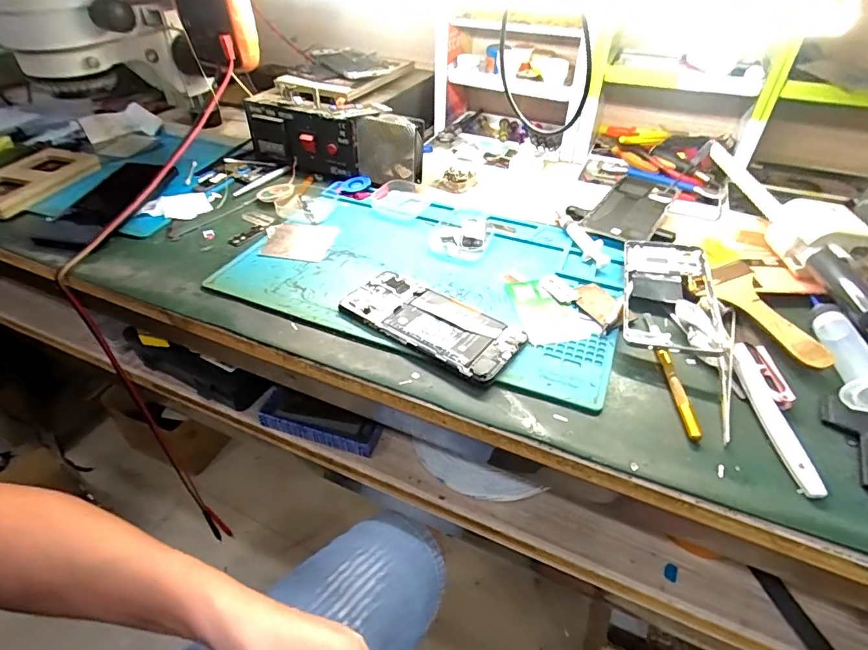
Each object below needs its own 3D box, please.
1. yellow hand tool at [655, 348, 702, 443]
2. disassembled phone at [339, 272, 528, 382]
[{"bbox_3d":[0.186,0.051,0.361,0.011,0.007,0.082,2,42,1],"label":"yellow hand tool"},{"bbox_3d":[-0.004,-0.003,0.417,0.157,0.012,0.068,26,48,26],"label":"disassembled phone"}]

